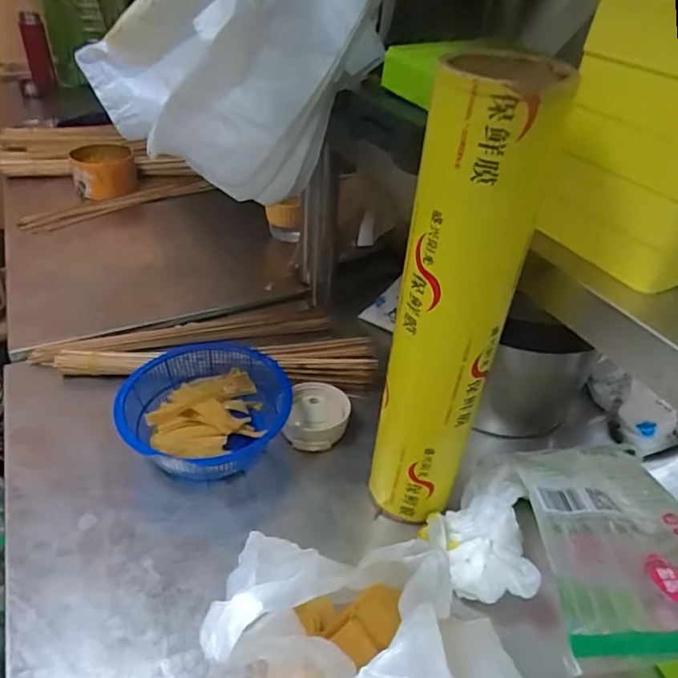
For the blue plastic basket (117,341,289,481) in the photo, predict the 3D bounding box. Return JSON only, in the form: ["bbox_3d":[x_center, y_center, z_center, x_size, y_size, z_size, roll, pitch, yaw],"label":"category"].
[{"bbox_3d":[-0.147,0.087,0.613,0.173,0.067,0.178,4,38,-3],"label":"blue plastic basket"}]

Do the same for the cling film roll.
[{"bbox_3d":[0.087,-0.010,0.452,0.081,0.392,0.077,11,39,10],"label":"cling film roll"}]

